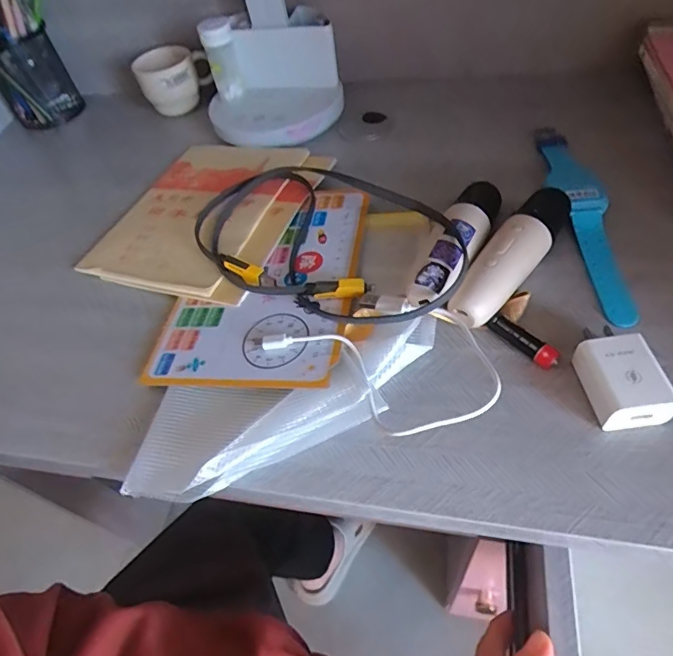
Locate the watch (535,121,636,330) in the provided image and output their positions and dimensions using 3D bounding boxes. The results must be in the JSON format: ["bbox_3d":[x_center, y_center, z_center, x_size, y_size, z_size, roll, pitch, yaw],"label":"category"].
[{"bbox_3d":[0.190,-0.093,0.363,0.036,0.021,0.212,-2,51,8],"label":"watch"}]

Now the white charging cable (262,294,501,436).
[{"bbox_3d":[0.030,0.015,0.297,0.142,0.026,0.083,31,62,29],"label":"white charging cable"}]

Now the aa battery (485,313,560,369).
[{"bbox_3d":[0.120,0.007,0.303,0.014,0.013,0.048,-33,54,-16],"label":"aa battery"}]

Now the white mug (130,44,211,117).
[{"bbox_3d":[-0.180,-0.276,0.527,0.082,0.053,0.053,-22,51,-8],"label":"white mug"}]

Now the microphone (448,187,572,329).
[{"bbox_3d":[0.126,-0.053,0.333,0.033,0.030,0.138,31,63,29],"label":"microphone"}]

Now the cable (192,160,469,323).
[{"bbox_3d":[-0.011,-0.072,0.360,0.145,0.034,0.233,-38,55,-20],"label":"cable"}]

